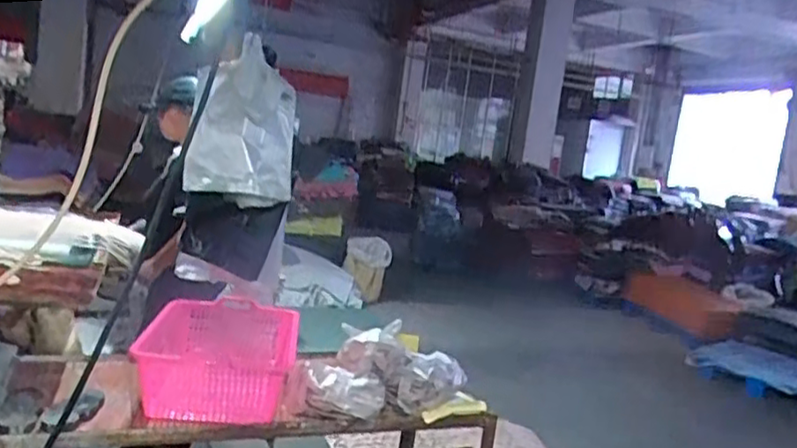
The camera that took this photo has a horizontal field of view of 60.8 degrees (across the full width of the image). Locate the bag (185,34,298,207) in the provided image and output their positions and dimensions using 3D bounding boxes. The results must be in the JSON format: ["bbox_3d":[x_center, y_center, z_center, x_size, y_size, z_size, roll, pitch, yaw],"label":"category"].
[{"bbox_3d":[-0.361,-0.221,1.573,0.237,0.368,0.115,5,4,-15],"label":"bag"}]

